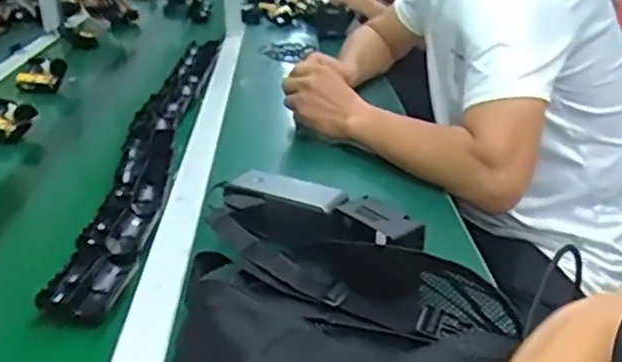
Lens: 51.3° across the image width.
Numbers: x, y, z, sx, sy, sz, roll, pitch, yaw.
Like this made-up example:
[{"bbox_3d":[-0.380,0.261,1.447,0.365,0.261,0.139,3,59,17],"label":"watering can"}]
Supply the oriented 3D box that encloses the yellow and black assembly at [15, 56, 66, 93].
[{"bbox_3d":[-0.483,-0.191,1.166,0.076,0.057,0.047,3,25,4],"label":"yellow and black assembly"}]

